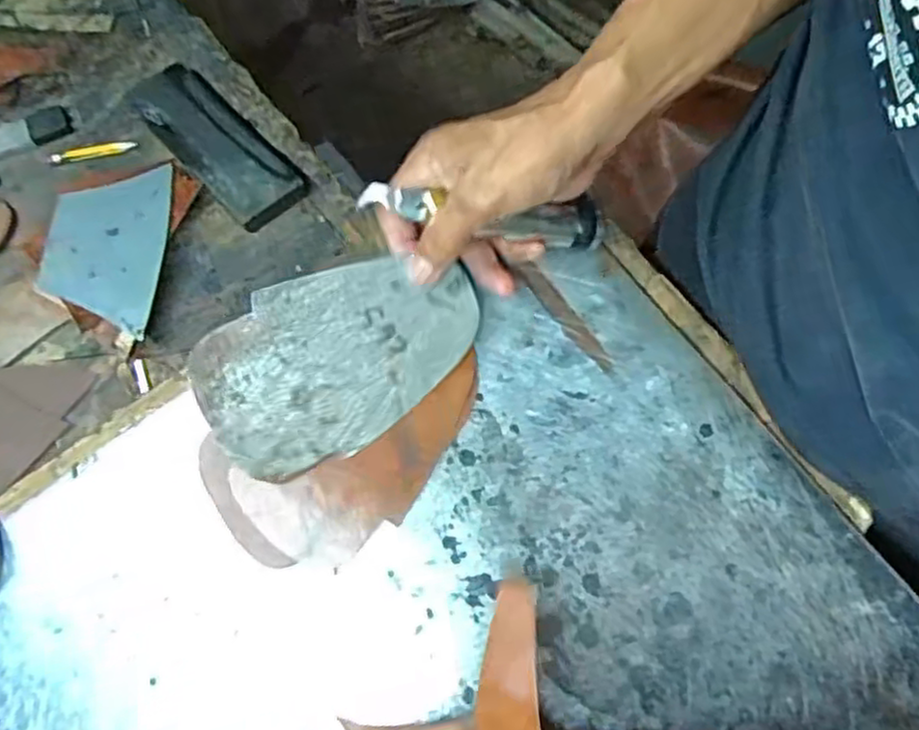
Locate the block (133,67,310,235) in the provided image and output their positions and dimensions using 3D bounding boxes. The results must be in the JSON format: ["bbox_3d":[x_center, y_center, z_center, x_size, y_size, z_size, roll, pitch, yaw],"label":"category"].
[{"bbox_3d":[-0.173,-0.161,0.512,0.057,0.018,0.152,-40,75,-15],"label":"block"}]

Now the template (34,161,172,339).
[{"bbox_3d":[-0.232,-0.081,0.470,0.068,0.006,0.115,9,72,-12],"label":"template"}]

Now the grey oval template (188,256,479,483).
[{"bbox_3d":[-0.064,-0.003,0.401,0.158,0.004,0.099,-23,105,-11],"label":"grey oval template"}]

